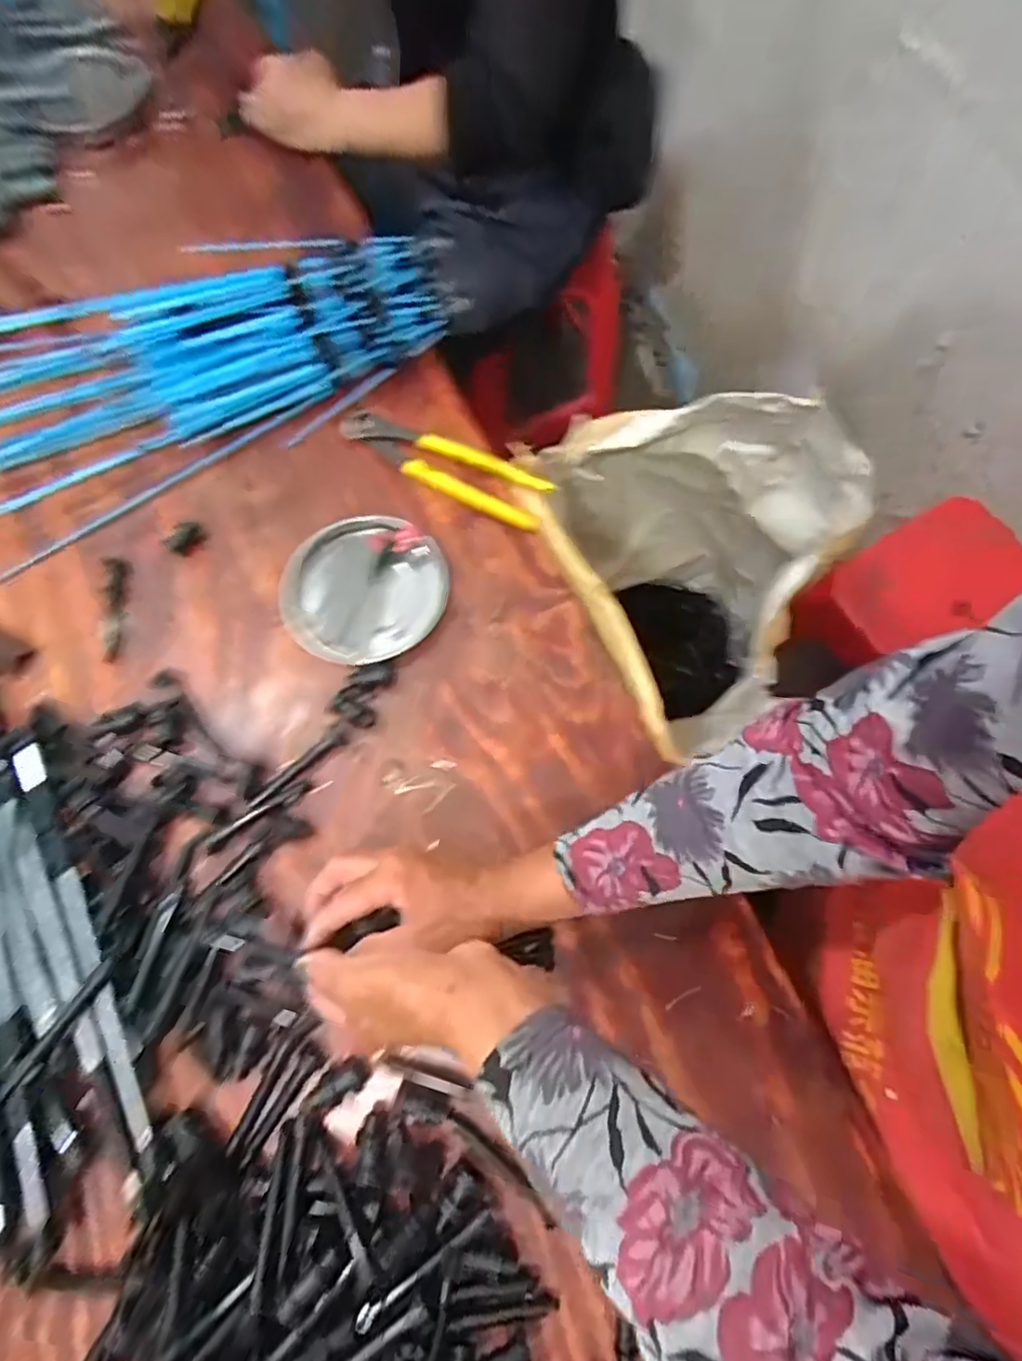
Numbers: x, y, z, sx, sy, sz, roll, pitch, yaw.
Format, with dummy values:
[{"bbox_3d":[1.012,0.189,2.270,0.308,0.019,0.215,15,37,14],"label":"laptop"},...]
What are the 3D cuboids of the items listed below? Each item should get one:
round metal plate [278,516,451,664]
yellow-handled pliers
[{"bbox_3d":[-0.128,-0.081,0.529,0.119,0.023,0.142,43,78,9],"label":"round metal plate"},{"bbox_3d":[-0.065,-0.204,0.565,0.210,0.016,0.054,24,76,5],"label":"yellow-handled pliers"}]

